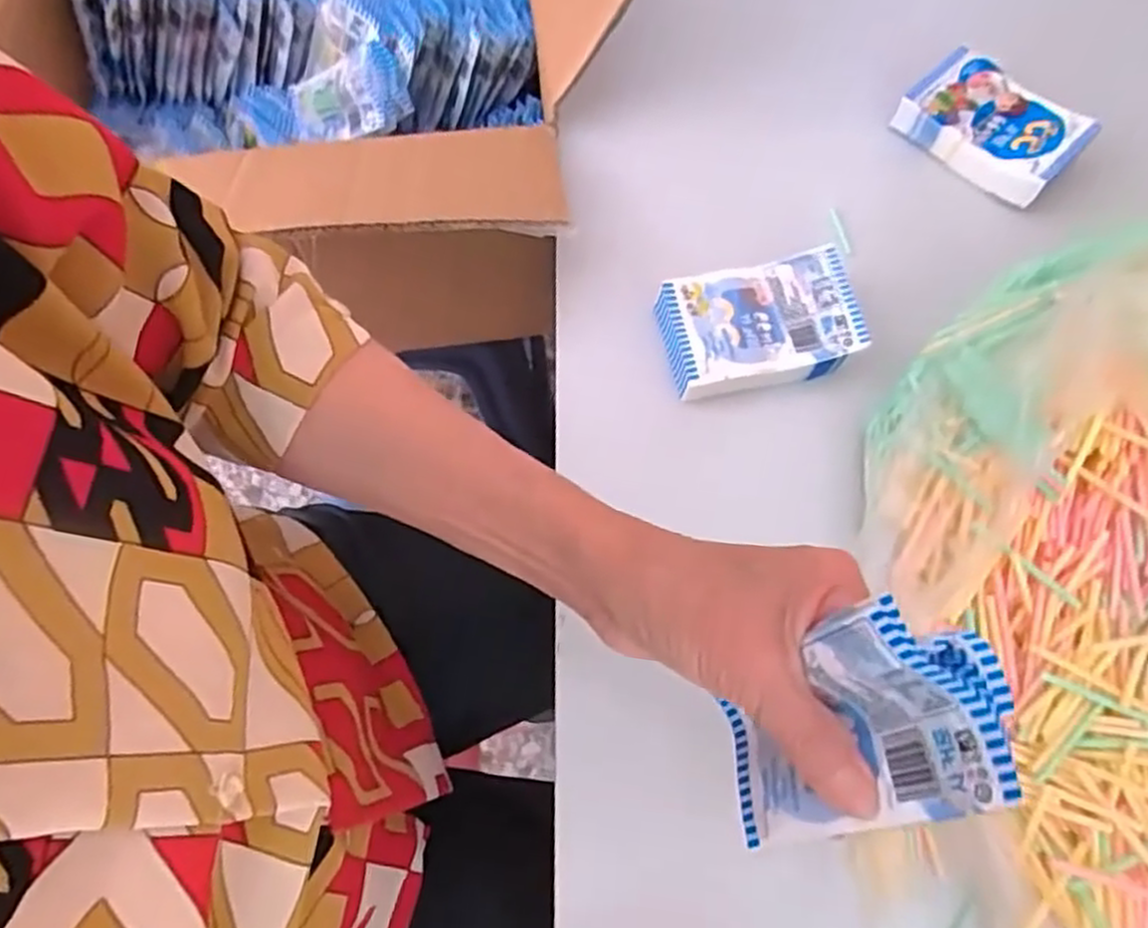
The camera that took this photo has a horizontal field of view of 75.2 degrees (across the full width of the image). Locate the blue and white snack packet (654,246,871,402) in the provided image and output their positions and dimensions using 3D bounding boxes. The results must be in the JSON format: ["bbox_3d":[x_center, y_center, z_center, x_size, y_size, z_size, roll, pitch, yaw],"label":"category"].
[{"bbox_3d":[0.105,-0.079,0.424,0.105,0.021,0.071,-12,68,-3],"label":"blue and white snack packet"}]

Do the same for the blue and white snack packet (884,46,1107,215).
[{"bbox_3d":[0.265,-0.215,0.472,0.102,0.029,0.063,42,75,16],"label":"blue and white snack packet"}]

